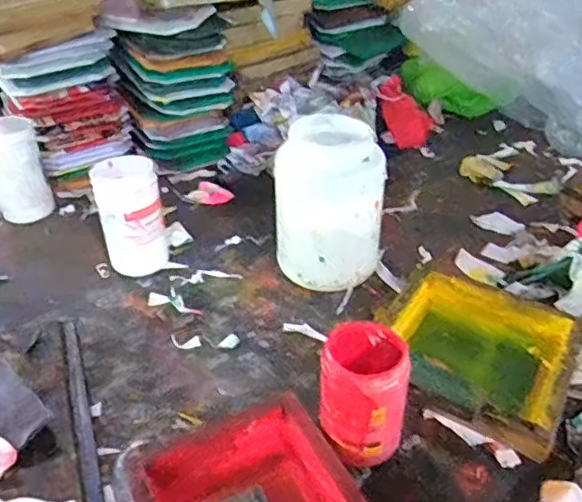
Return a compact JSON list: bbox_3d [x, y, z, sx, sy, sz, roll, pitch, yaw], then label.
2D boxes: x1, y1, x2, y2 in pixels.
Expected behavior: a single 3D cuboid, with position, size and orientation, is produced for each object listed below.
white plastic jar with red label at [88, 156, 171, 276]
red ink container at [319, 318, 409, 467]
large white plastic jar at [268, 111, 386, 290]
[{"bbox_3d":[-0.258,-0.055,0.954,0.102,0.179,0.091,-10,38,-14],"label":"white plastic jar with red label"},{"bbox_3d":[0.080,0.163,0.656,0.093,0.145,0.091,9,37,10],"label":"red ink container"},{"bbox_3d":[0.057,-0.064,0.891,0.158,0.241,0.128,2,37,2],"label":"large white plastic jar"}]

